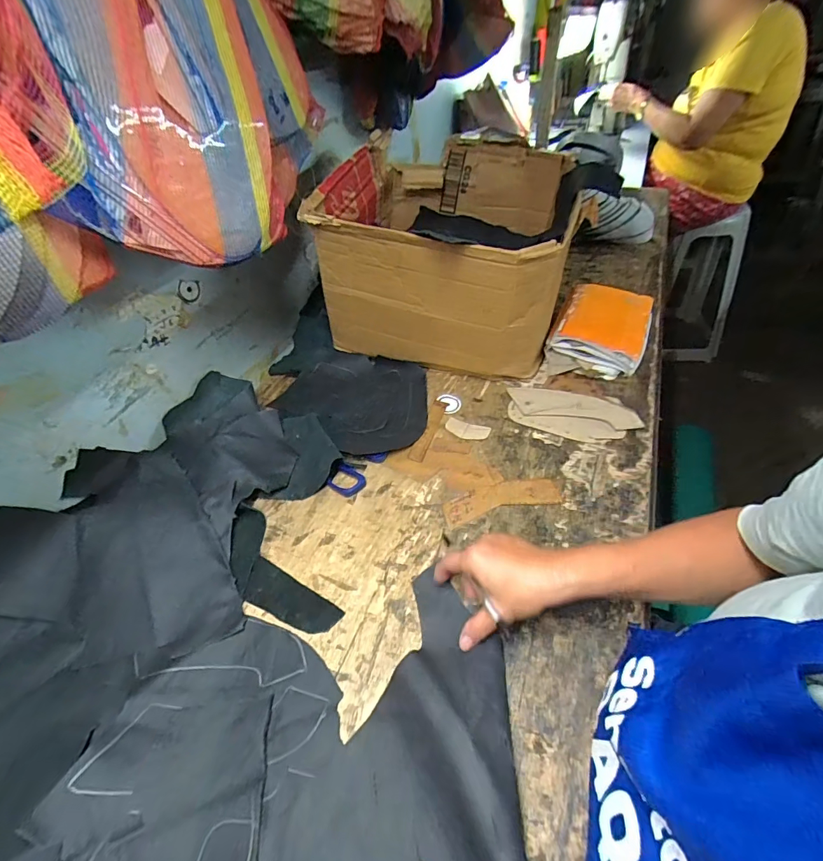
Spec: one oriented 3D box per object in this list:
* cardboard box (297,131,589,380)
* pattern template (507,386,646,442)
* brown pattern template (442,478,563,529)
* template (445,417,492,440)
[{"bbox_3d":[0.085,-0.310,0.730,0.357,0.258,0.453,10,47,18],"label":"cardboard box"},{"bbox_3d":[0.227,-0.025,0.599,0.177,0.008,0.085,16,55,23],"label":"pattern template"},{"bbox_3d":[0.111,0.084,0.510,0.142,0.004,0.048,-14,45,-8],"label":"brown pattern template"},{"bbox_3d":[0.080,-0.002,0.599,0.064,0.004,0.031,16,49,20],"label":"template"}]

